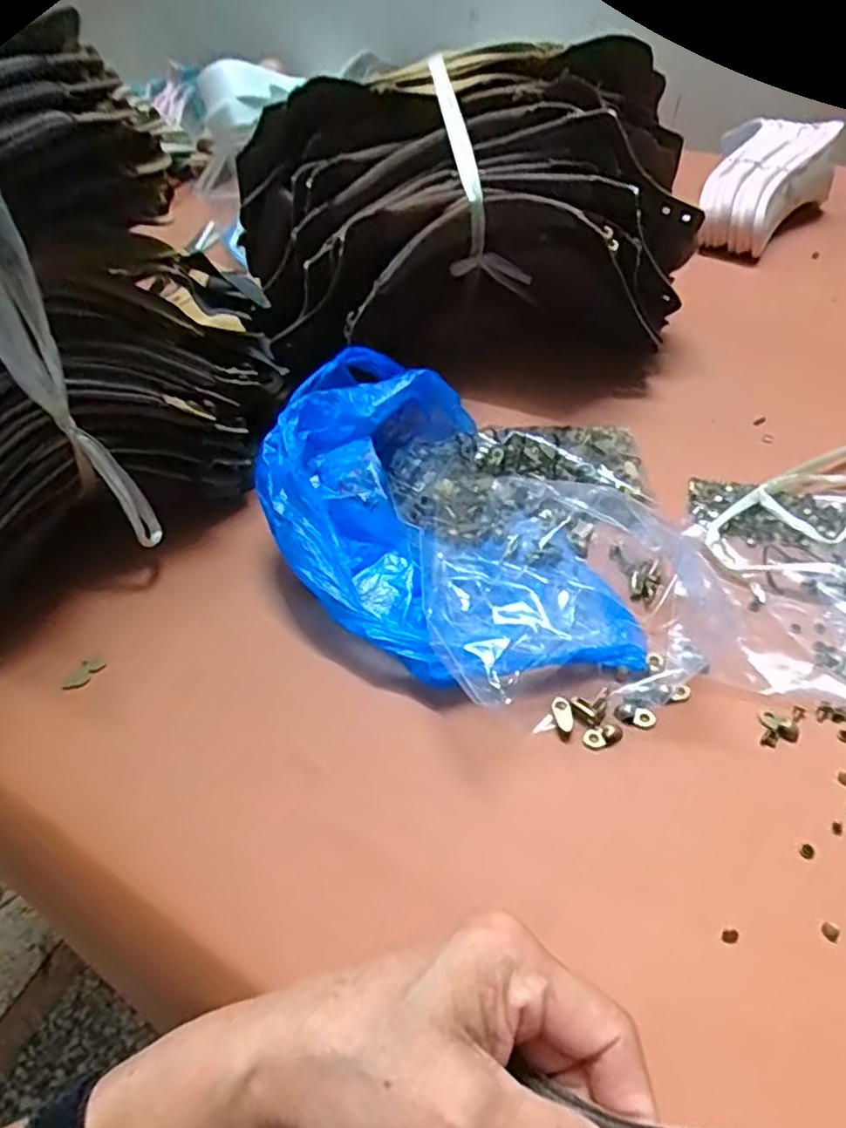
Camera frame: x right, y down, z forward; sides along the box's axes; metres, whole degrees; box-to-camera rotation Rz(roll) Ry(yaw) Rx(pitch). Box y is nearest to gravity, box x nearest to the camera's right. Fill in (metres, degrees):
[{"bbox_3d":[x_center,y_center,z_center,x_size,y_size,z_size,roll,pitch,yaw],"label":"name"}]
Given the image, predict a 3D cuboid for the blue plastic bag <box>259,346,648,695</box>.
[{"bbox_3d":[0.001,-0.028,0.375,0.157,0.063,0.247,-24,50,-16],"label":"blue plastic bag"}]

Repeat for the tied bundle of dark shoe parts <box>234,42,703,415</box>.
[{"bbox_3d":[0.031,-0.244,0.487,0.311,0.179,0.152,-10,47,-3],"label":"tied bundle of dark shoe parts"}]

